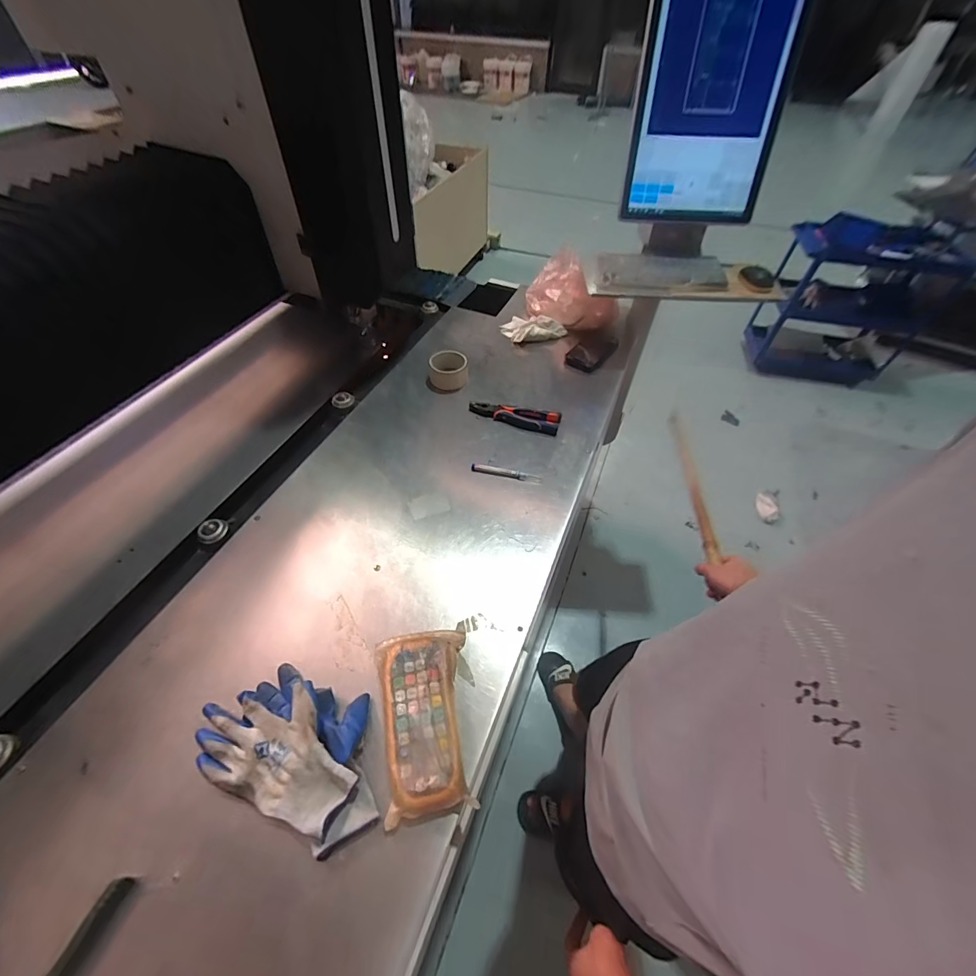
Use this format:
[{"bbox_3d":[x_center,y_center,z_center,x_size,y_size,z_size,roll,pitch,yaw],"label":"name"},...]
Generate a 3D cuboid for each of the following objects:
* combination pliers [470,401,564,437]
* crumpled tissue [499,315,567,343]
[{"bbox_3d":[0.058,-0.158,0.917,0.195,0.026,0.062,17,51,11],"label":"combination pliers"},{"bbox_3d":[0.116,-0.419,1.119,0.174,0.044,0.100,17,55,10],"label":"crumpled tissue"}]

